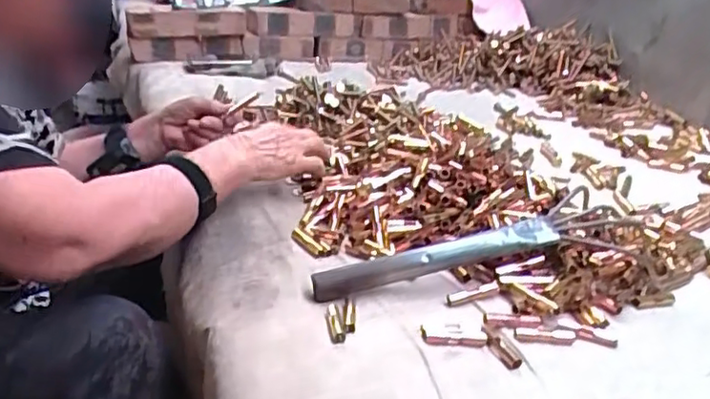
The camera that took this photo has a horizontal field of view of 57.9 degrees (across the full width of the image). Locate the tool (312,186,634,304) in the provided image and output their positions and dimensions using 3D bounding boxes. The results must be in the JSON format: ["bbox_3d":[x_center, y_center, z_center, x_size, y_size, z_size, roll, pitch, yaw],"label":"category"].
[{"bbox_3d":[0.124,0.043,0.590,0.330,0.051,0.059,-7,24,-18],"label":"tool"}]

